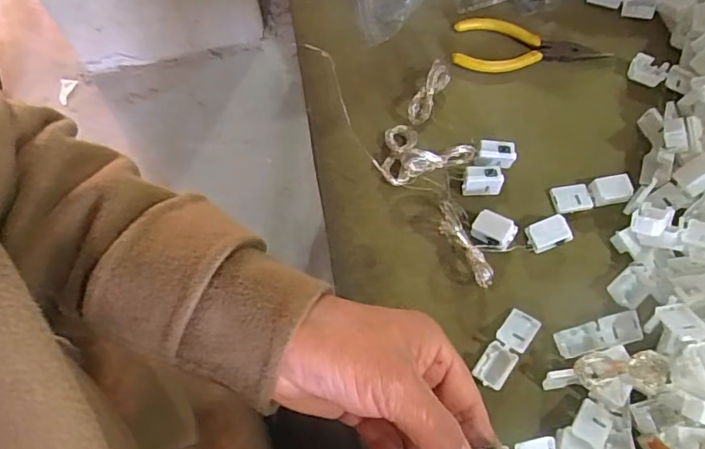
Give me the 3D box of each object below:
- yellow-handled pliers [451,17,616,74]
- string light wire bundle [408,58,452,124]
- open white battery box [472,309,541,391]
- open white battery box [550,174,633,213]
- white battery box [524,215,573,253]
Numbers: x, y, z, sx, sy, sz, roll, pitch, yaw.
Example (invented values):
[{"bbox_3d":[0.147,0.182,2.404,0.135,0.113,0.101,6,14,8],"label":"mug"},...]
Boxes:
[{"bbox_3d":[0.143,-0.144,0.416,0.121,0.012,0.046,2,68,3],"label":"yellow-handled pliers"},{"bbox_3d":[0.057,-0.098,0.388,0.014,0.019,0.049,28,72,13],"label":"string light wire bundle"},{"bbox_3d":[0.097,0.079,0.325,0.020,0.011,0.053,35,73,15],"label":"open white battery box"},{"bbox_3d":[0.169,-0.022,0.362,0.052,0.012,0.019,-7,67,0],"label":"open white battery box"},{"bbox_3d":[0.133,0.007,0.349,0.024,0.019,0.018,-15,68,-3],"label":"white battery box"}]

